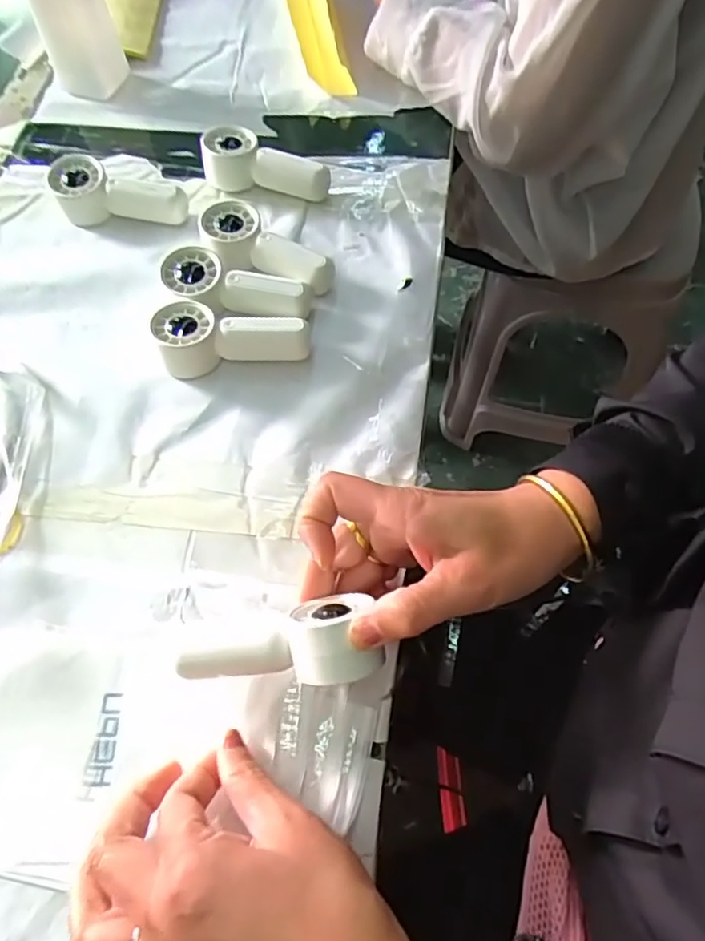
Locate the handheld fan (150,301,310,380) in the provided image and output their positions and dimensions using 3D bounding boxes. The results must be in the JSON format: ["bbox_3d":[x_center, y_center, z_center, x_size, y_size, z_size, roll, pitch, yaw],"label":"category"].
[{"bbox_3d":[-0.085,-0.098,0.446,0.105,0.031,0.043,-9,63,-3],"label":"handheld fan"}]

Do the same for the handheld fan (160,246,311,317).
[{"bbox_3d":[-0.087,-0.130,0.461,0.108,0.032,0.043,15,64,9],"label":"handheld fan"}]

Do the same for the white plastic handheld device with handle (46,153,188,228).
[{"bbox_3d":[-0.194,-0.230,0.514,0.113,0.037,0.056,2,63,3],"label":"white plastic handheld device with handle"}]

